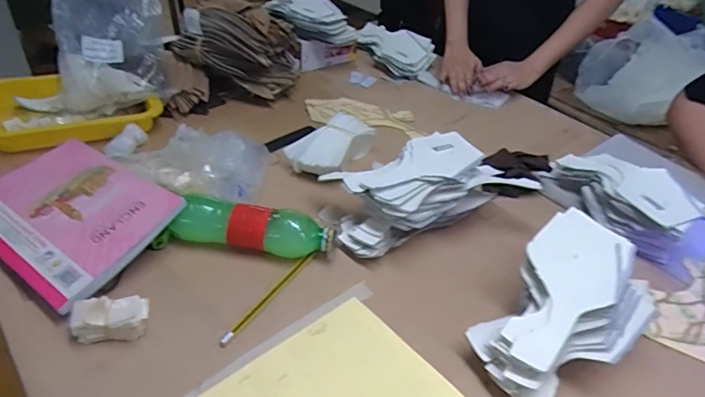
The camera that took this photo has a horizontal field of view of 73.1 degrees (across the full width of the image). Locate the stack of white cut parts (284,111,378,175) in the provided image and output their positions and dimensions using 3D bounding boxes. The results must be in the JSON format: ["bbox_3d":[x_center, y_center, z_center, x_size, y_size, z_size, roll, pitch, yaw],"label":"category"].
[{"bbox_3d":[-0.036,-0.084,0.756,0.089,0.056,0.150,21,41,18],"label":"stack of white cut parts"}]

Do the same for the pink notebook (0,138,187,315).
[{"bbox_3d":[-0.347,0.015,0.586,0.253,0.028,0.174,26,53,26],"label":"pink notebook"}]

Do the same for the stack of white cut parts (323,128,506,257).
[{"bbox_3d":[0.087,-0.008,0.654,0.236,0.092,0.123,-15,43,-24],"label":"stack of white cut parts"}]

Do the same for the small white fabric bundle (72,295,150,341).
[{"bbox_3d":[-0.247,0.122,0.486,0.068,0.038,0.036,-7,40,-16],"label":"small white fabric bundle"}]

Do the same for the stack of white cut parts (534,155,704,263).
[{"bbox_3d":[0.394,-0.006,0.704,0.100,0.082,0.213,-9,41,-18],"label":"stack of white cut parts"}]

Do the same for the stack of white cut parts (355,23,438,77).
[{"bbox_3d":[0.092,-0.345,1.102,0.197,0.058,0.124,34,46,30],"label":"stack of white cut parts"}]

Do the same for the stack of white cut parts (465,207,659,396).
[{"bbox_3d":[0.220,0.121,0.504,0.206,0.099,0.130,-26,48,-34],"label":"stack of white cut parts"}]

